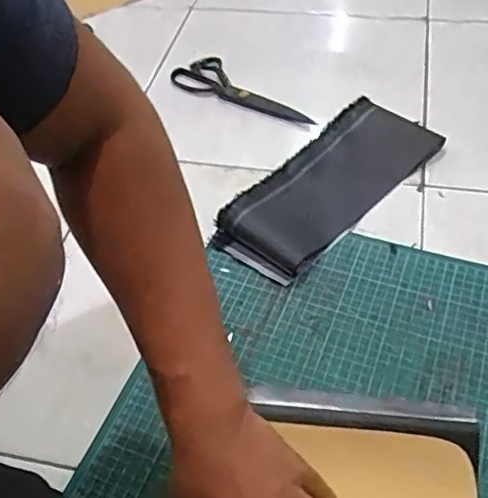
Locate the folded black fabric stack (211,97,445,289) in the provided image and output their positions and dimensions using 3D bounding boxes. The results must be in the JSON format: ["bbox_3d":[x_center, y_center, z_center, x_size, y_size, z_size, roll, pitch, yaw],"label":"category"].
[{"bbox_3d":[0.102,-0.082,0.698,0.121,0.031,0.311,34,59,30],"label":"folded black fabric stack"}]

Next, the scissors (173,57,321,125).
[{"bbox_3d":[0.004,-0.232,0.849,0.225,0.022,0.080,21,54,22],"label":"scissors"}]

